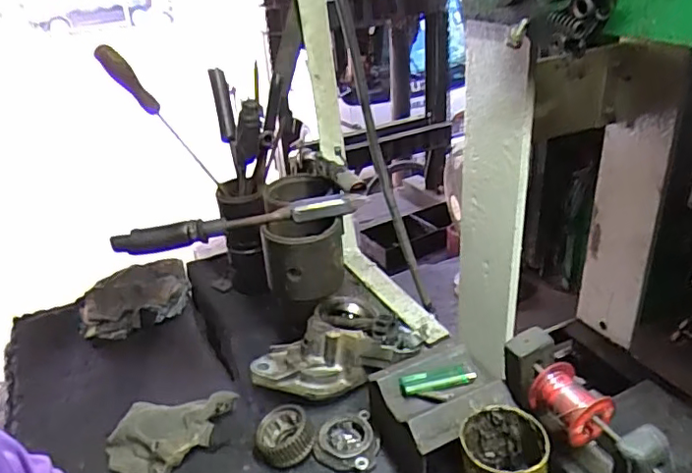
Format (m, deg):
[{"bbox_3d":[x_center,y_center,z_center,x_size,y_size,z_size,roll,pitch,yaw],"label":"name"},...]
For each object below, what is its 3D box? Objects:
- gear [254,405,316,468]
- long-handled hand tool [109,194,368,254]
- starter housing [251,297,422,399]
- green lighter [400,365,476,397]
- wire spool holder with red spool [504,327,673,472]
[{"bbox_3d":[-0.069,0.225,0.638,0.066,0.042,0.062,-10,29,-10],"label":"gear"},{"bbox_3d":[-0.119,-0.015,0.633,0.276,0.030,0.030,-6,29,-1],"label":"long-handled hand tool"},{"bbox_3d":[-0.014,0.138,0.702,0.193,0.082,0.091,-5,28,1],"label":"starter housing"},{"bbox_3d":[0.096,0.151,0.600,0.078,0.014,0.019,-11,29,-11],"label":"green lighter"},{"bbox_3d":[0.218,0.195,0.528,0.083,0.150,0.162,-13,30,-15],"label":"wire spool holder with red spool"}]

